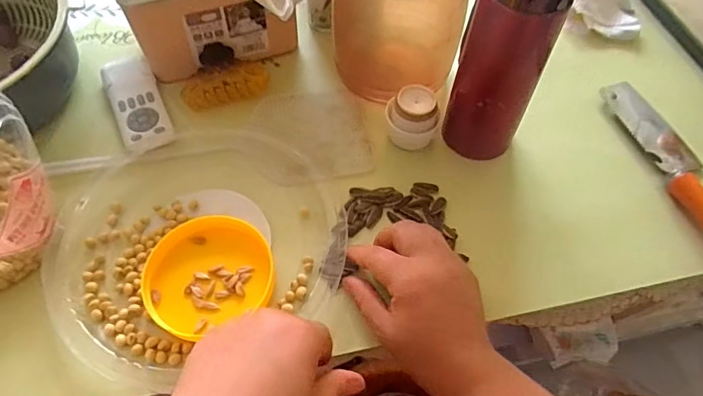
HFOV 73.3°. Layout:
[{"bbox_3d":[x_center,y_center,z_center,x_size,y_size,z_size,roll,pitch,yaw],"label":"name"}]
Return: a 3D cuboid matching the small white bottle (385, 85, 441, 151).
[{"bbox_3d":[0.058,-0.074,0.449,0.049,0.050,0.043,1,58,-1],"label":"small white bottle"}]

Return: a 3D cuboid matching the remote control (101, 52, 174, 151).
[{"bbox_3d":[-0.217,-0.098,0.479,0.048,0.012,0.135,-25,62,-15],"label":"remote control"}]

